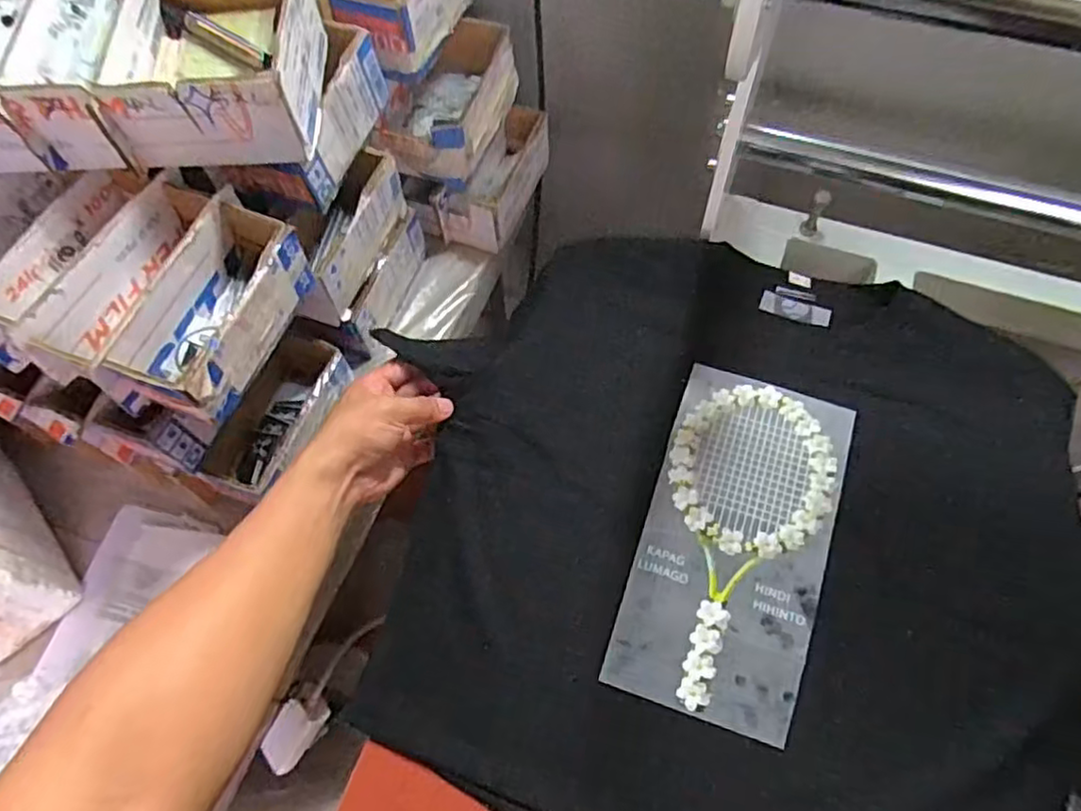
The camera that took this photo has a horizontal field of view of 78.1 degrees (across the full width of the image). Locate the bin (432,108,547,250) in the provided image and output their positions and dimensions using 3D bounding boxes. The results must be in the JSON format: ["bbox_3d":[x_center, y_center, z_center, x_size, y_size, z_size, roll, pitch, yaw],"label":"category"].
[{"bbox_3d":[-0.050,-0.259,0.761,0.070,0.077,0.162,21,66,12],"label":"bin"}]

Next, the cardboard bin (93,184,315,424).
[{"bbox_3d":[-0.243,-0.071,0.505,0.076,0.075,0.173,16,64,10],"label":"cardboard bin"}]

